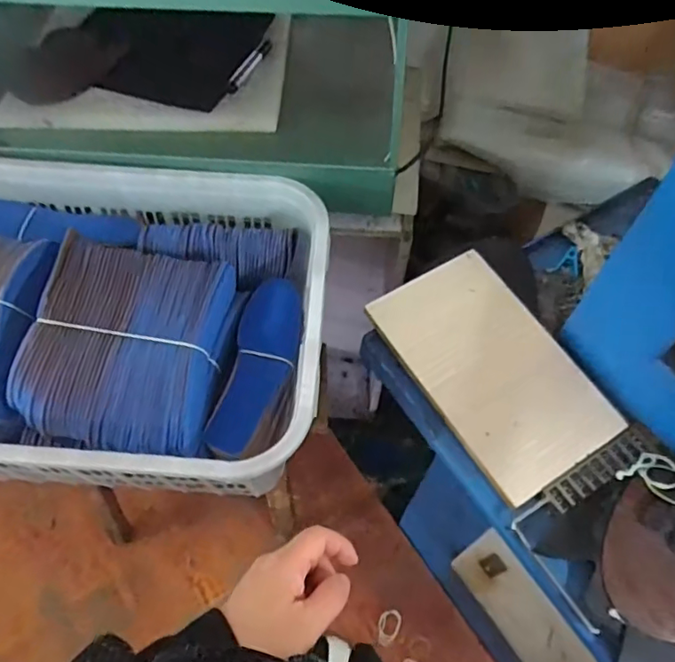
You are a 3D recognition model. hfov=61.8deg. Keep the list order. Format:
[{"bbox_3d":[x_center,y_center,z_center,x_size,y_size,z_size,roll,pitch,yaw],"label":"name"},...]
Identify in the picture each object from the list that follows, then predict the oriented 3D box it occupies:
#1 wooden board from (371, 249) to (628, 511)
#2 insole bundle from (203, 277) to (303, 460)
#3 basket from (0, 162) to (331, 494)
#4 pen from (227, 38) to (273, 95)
[{"bbox_3d":[0.194,0.043,0.716,0.185,0.023,0.303,-29,64,-19],"label":"wooden board"},{"bbox_3d":[-0.099,0.054,0.749,0.086,0.068,0.246,11,58,4],"label":"insole bundle"},{"bbox_3d":[-0.330,-0.028,0.743,0.586,0.206,0.438,5,58,0],"label":"basket"},{"bbox_3d":[-0.129,-0.397,0.842,0.016,0.015,0.141,18,59,8],"label":"pen"}]

